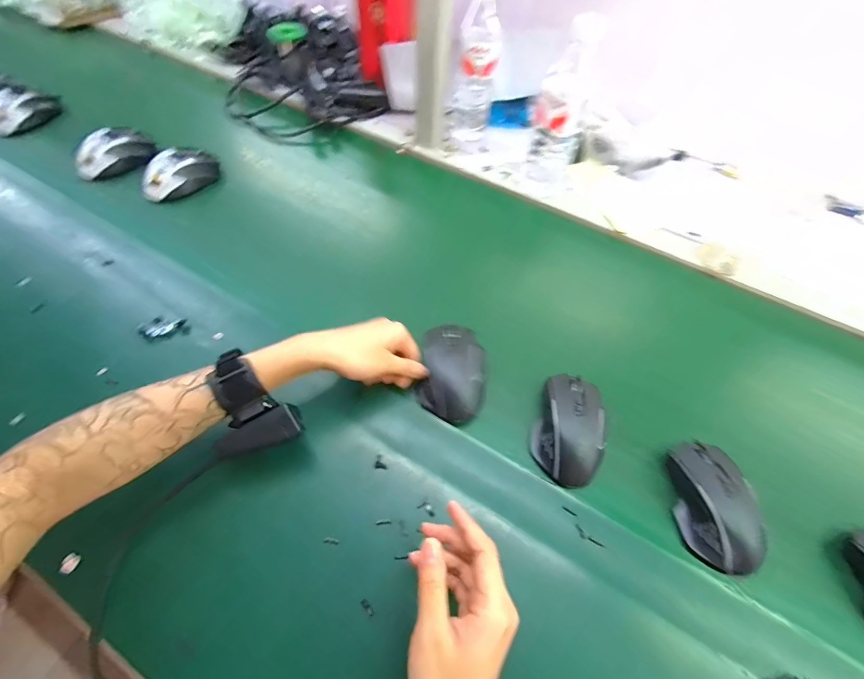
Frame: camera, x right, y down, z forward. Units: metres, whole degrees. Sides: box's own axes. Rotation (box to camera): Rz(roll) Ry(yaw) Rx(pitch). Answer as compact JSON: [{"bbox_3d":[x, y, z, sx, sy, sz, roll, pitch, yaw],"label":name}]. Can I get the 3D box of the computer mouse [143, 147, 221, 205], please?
[{"bbox_3d":[-0.389,-0.259,0.606,0.117,0.042,0.057,-30,64,-20],"label":"computer mouse"}]

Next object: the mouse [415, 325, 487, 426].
[{"bbox_3d":[0.025,0.032,0.436,0.073,0.033,0.112,11,57,4],"label":"mouse"}]

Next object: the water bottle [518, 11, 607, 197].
[{"bbox_3d":[0.181,-0.311,0.557,0.072,0.220,0.056,17,58,8],"label":"water bottle"}]

